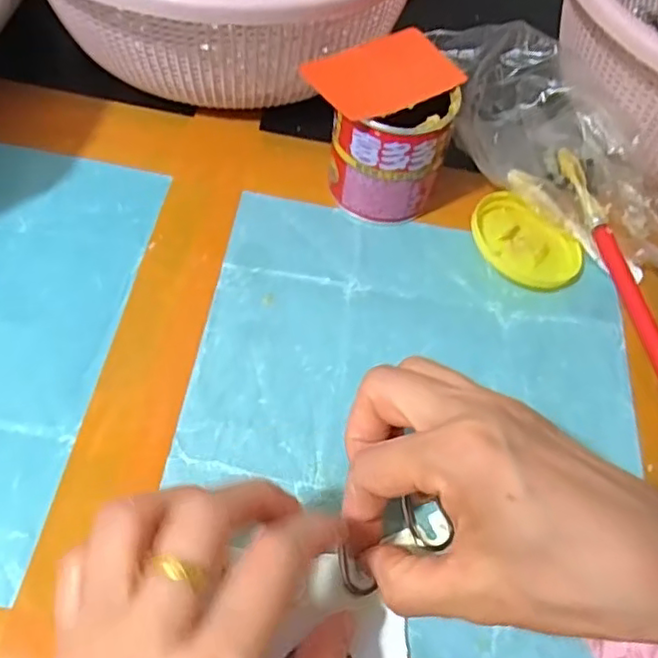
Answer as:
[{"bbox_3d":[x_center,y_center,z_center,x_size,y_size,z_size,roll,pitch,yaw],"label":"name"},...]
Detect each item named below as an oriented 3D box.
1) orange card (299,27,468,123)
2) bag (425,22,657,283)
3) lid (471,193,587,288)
[{"bbox_3d":[0.030,-0.135,0.337,0.079,0.004,0.048,-28,71,-23],"label":"orange card"},{"bbox_3d":[0.136,-0.108,0.379,0.082,0.050,0.185,-40,85,-24],"label":"bag"},{"bbox_3d":[0.113,-0.051,0.364,0.065,0.016,0.054,41,65,18],"label":"lid"}]

